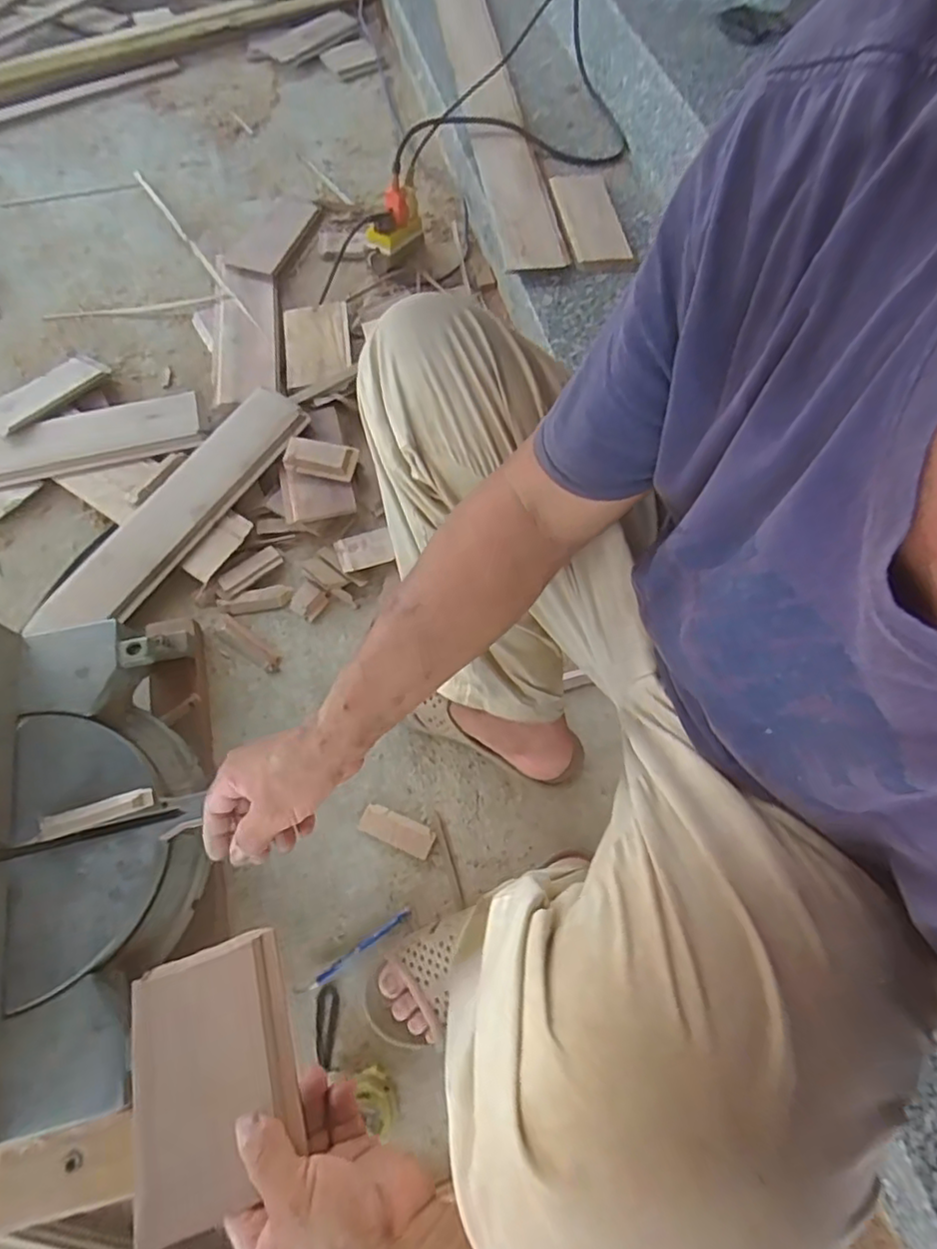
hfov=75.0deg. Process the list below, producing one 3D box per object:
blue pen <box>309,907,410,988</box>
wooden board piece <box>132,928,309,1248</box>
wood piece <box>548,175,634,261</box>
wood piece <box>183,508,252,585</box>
[{"bbox_3d":[-0.112,0.338,0.638,0.120,0.007,0.009,-32,72,-16],"label":"blue pen"},{"bbox_3d":[-0.166,0.287,0.397,0.096,0.009,0.147,-13,49,-18],"label":"wooden board piece"},{"bbox_3d":[0.190,-0.640,0.954,0.094,0.012,0.202,-8,67,-7],"label":"wood piece"},{"bbox_3d":[-0.328,-0.104,0.805,0.039,0.010,0.101,35,75,-7],"label":"wood piece"}]

